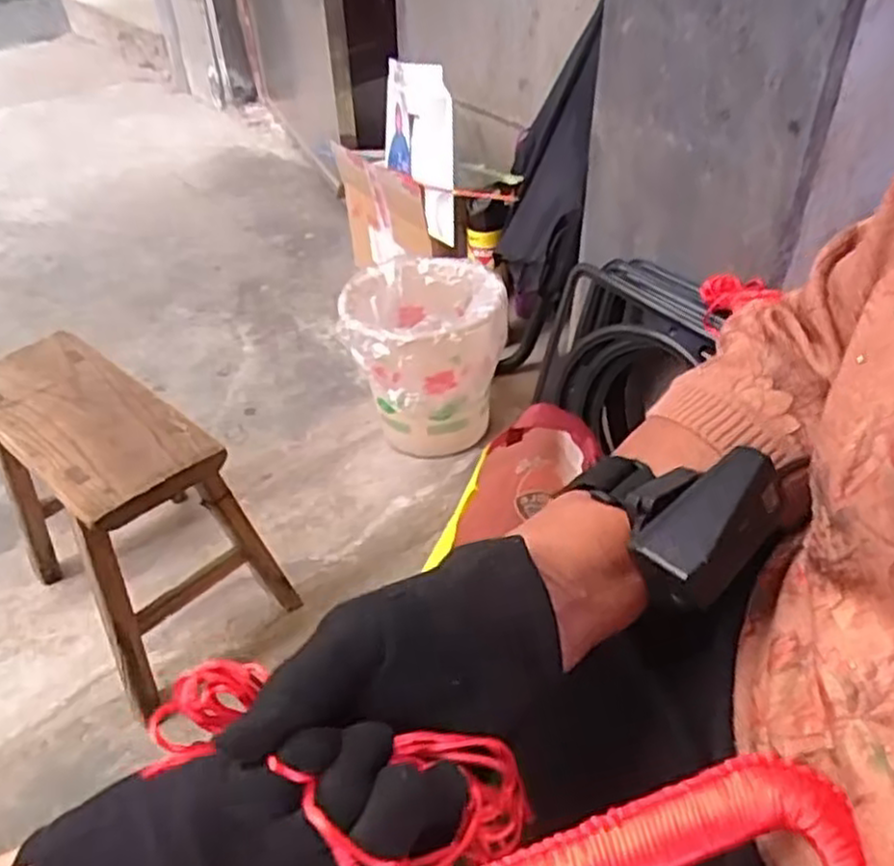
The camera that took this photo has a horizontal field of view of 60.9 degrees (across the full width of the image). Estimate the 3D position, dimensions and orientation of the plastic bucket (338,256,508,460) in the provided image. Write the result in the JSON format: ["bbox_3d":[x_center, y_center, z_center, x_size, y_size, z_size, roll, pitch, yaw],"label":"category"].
[{"bbox_3d":[-0.028,-0.103,1.111,0.216,0.248,0.212,-1,42,1],"label":"plastic bucket"}]

